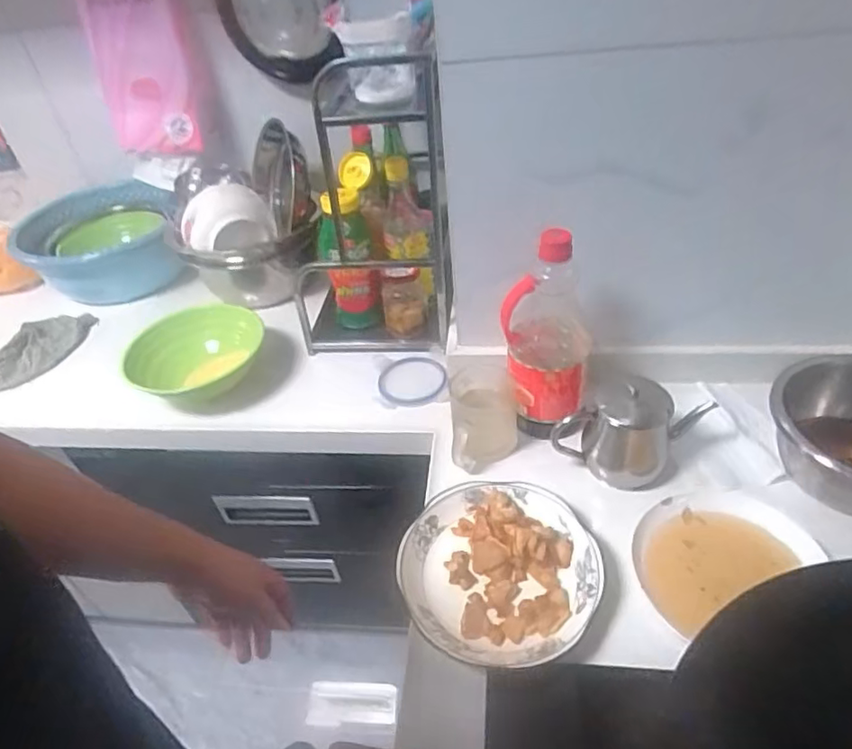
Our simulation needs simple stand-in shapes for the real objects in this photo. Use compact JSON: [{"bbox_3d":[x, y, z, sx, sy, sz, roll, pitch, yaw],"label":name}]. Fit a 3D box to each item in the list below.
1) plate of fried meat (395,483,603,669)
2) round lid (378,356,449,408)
[{"bbox_3d":[0.073,0.194,0.582,0.186,0.028,0.192,26,51,32],"label":"plate of fried meat"},{"bbox_3d":[-0.018,0.004,0.829,0.094,0.012,0.103,-4,41,4],"label":"round lid"}]

